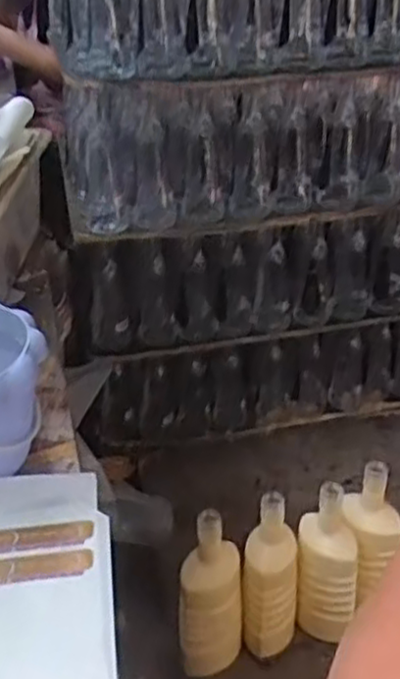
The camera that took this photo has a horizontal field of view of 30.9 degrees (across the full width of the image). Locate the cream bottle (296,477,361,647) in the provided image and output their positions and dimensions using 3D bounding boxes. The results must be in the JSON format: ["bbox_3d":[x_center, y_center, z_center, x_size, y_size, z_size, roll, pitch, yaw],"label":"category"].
[{"bbox_3d":[0.173,0.305,0.986,0.081,0.229,0.080,4,32,8],"label":"cream bottle"}]

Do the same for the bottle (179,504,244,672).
[{"bbox_3d":[0.015,0.338,0.960,0.080,0.237,0.070,0,32,1],"label":"bottle"}]

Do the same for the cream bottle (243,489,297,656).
[{"bbox_3d":[0.096,0.333,0.982,0.071,0.258,0.079,2,32,5],"label":"cream bottle"}]

